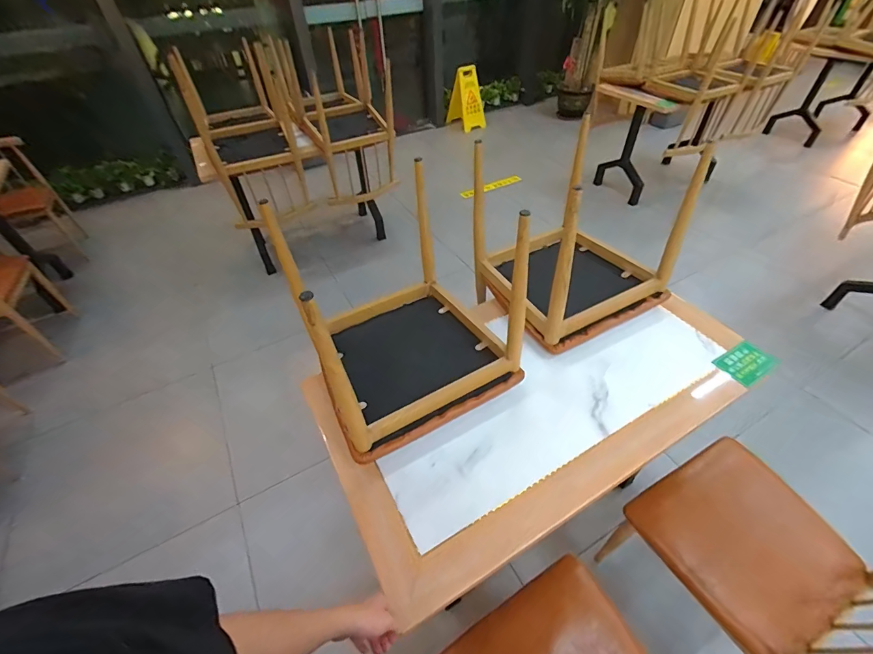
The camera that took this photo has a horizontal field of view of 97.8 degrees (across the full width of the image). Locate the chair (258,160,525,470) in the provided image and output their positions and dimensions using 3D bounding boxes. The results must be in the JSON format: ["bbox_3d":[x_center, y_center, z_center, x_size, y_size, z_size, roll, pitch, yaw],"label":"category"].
[{"bbox_3d":[-0.070,-0.045,0.857,0.427,0.425,0.418,-22,49,-18],"label":"chair"}]

